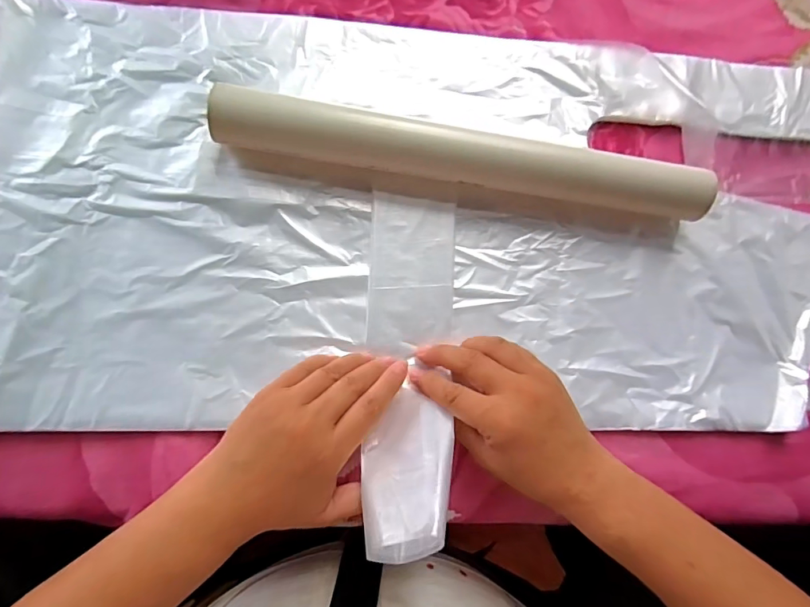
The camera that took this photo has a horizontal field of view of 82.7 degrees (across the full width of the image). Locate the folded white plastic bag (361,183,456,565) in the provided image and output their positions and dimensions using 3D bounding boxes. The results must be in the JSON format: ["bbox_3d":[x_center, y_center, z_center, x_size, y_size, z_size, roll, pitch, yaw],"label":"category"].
[{"bbox_3d":[0.004,0.032,0.306,0.059,0.054,0.240,4,59,-5],"label":"folded white plastic bag"}]

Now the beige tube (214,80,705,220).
[{"bbox_3d":[0.045,-0.101,0.330,0.353,0.041,0.042,8,83,-4],"label":"beige tube"}]

